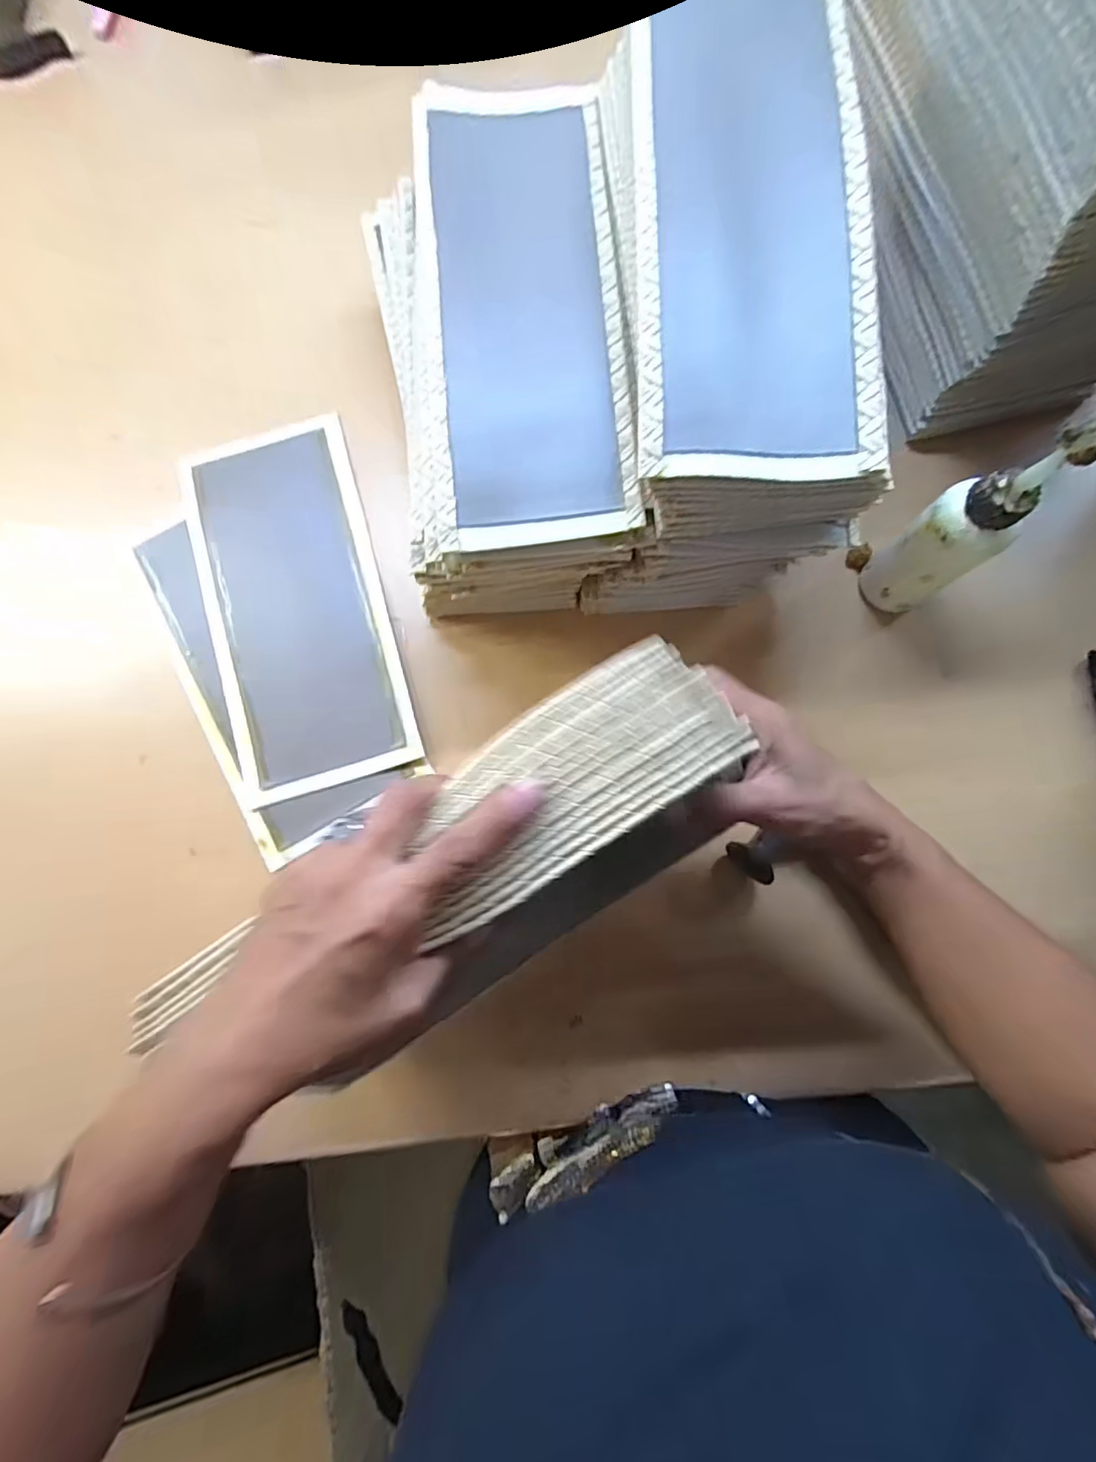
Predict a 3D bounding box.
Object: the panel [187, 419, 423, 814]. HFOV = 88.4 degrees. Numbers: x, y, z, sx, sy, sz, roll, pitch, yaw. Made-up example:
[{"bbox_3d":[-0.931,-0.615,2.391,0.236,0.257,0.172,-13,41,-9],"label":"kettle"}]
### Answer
[{"bbox_3d":[-0.189,-0.098,0.421,0.128,0.011,0.284,-17,81,0],"label":"panel"}]

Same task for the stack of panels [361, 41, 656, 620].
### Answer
[{"bbox_3d":[-0.017,-0.219,0.367,0.138,0.132,0.277,-2,81,2],"label":"stack of panels"}]

